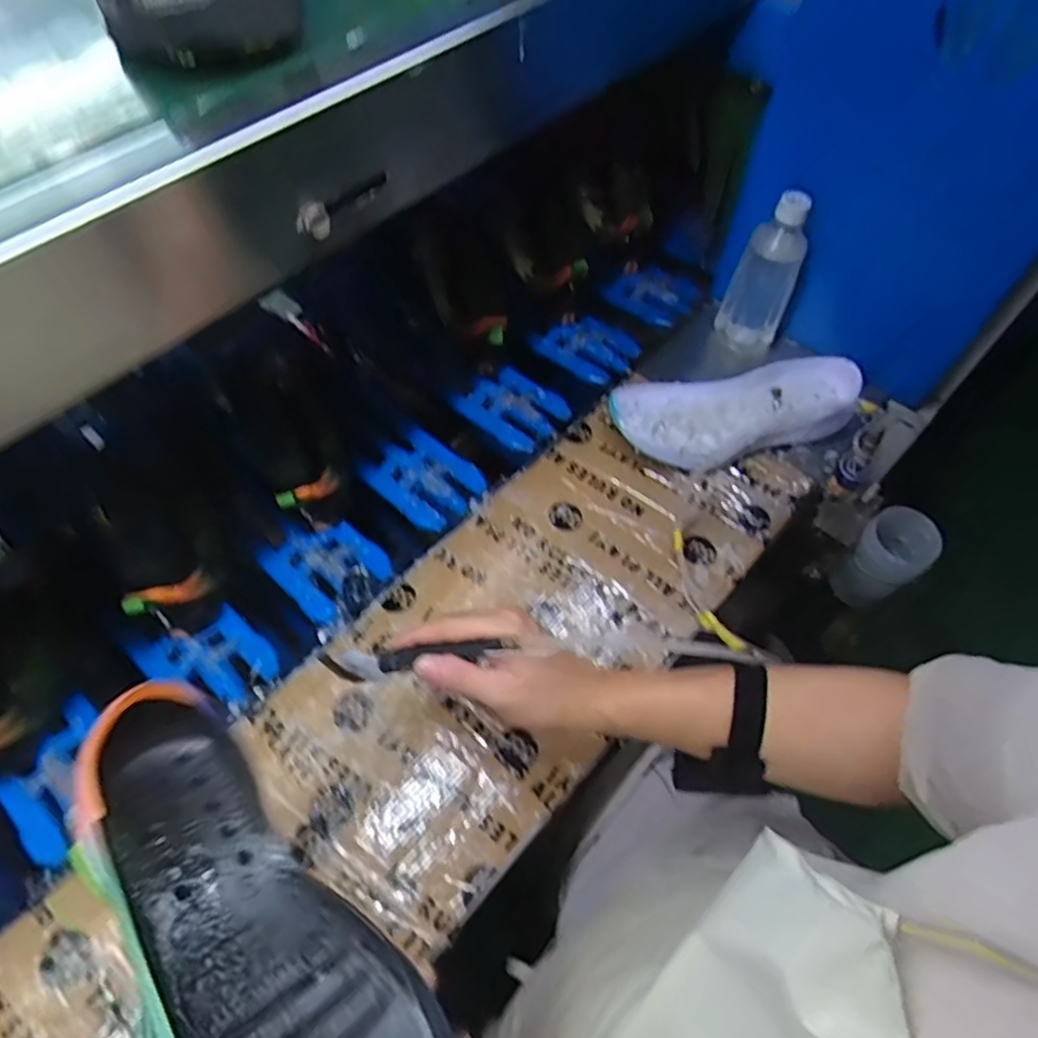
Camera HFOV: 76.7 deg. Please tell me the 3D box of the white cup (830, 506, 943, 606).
[{"bbox_3d":[0.415,0.049,0.758,0.069,0.125,0.070,1,59,-1],"label":"white cup"}]

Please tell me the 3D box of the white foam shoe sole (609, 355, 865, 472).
[{"bbox_3d":[0.234,-0.113,0.682,0.276,0.054,0.094,-9,60,-7],"label":"white foam shoe sole"}]

